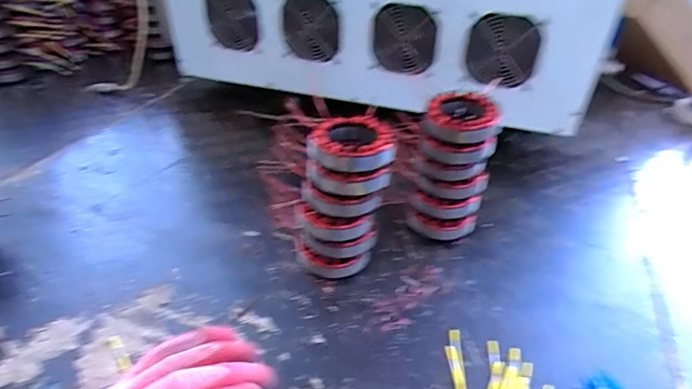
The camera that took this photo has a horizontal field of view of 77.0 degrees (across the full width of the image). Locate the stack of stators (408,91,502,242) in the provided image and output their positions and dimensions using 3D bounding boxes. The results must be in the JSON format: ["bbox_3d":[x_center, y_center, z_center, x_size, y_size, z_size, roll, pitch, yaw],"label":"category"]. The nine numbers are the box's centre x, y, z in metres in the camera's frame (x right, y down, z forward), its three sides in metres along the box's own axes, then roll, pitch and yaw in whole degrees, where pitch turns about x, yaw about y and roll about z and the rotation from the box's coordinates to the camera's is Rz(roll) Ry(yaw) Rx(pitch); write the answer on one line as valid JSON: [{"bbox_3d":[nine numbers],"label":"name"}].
[{"bbox_3d":[0.136,-0.030,0.577,0.091,0.188,0.081,13,38,14],"label":"stack of stators"}]

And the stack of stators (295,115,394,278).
[{"bbox_3d":[-0.006,0.009,0.515,0.102,0.192,0.084,-3,37,-6],"label":"stack of stators"}]

